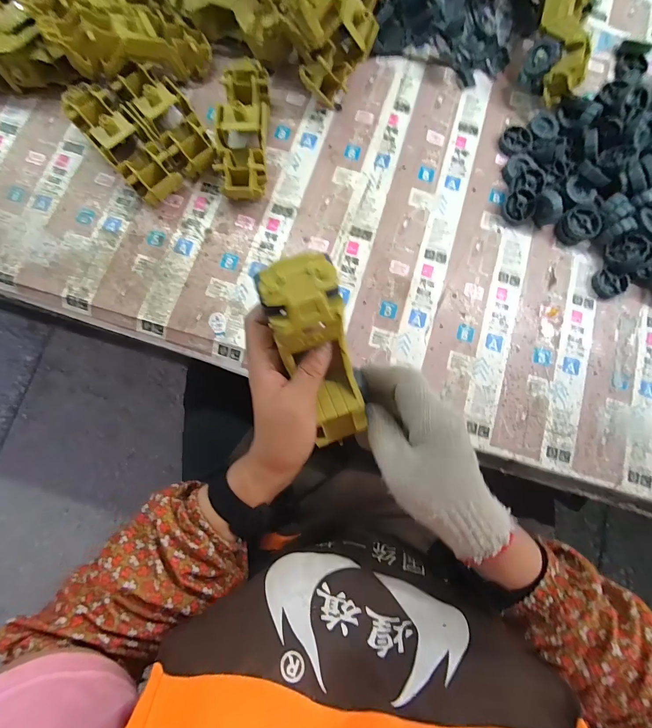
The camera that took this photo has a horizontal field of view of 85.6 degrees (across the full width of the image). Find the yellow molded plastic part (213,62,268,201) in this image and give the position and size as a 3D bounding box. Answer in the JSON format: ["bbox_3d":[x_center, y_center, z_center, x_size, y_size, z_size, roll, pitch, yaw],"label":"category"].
[{"bbox_3d":[-0.098,-0.280,0.425,0.057,0.052,0.173,-2,80,-1],"label":"yellow molded plastic part"}]

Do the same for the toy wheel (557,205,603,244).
[{"bbox_3d":[0.306,-0.168,0.425,0.045,0.030,0.040,-29,82,-5],"label":"toy wheel"}]

